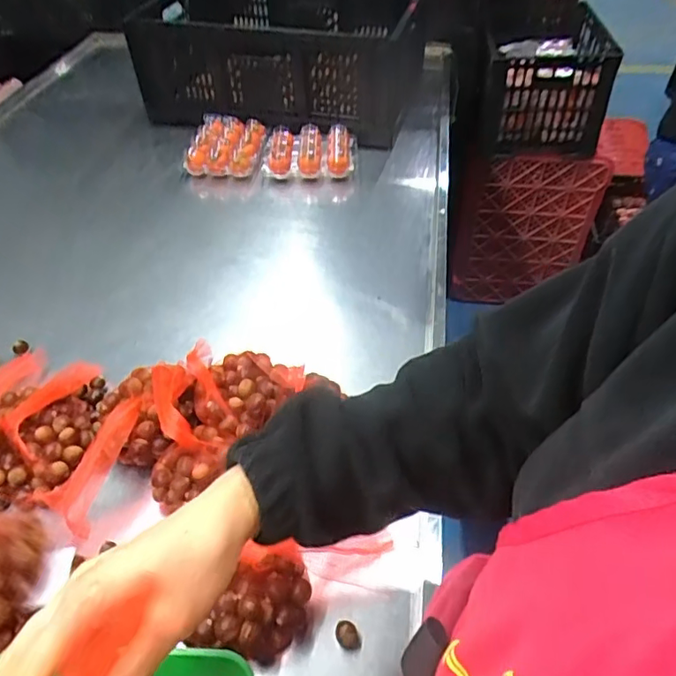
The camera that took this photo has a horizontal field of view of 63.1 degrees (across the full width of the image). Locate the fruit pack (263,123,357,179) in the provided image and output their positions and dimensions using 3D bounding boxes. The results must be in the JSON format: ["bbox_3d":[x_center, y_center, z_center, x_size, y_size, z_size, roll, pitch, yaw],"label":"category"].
[{"bbox_3d":[-0.056,-0.386,1.141,0.180,0.068,0.147,-2,51,3],"label":"fruit pack"}]

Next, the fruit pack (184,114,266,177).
[{"bbox_3d":[-0.225,-0.398,1.146,0.142,0.059,0.195,5,51,8],"label":"fruit pack"}]

